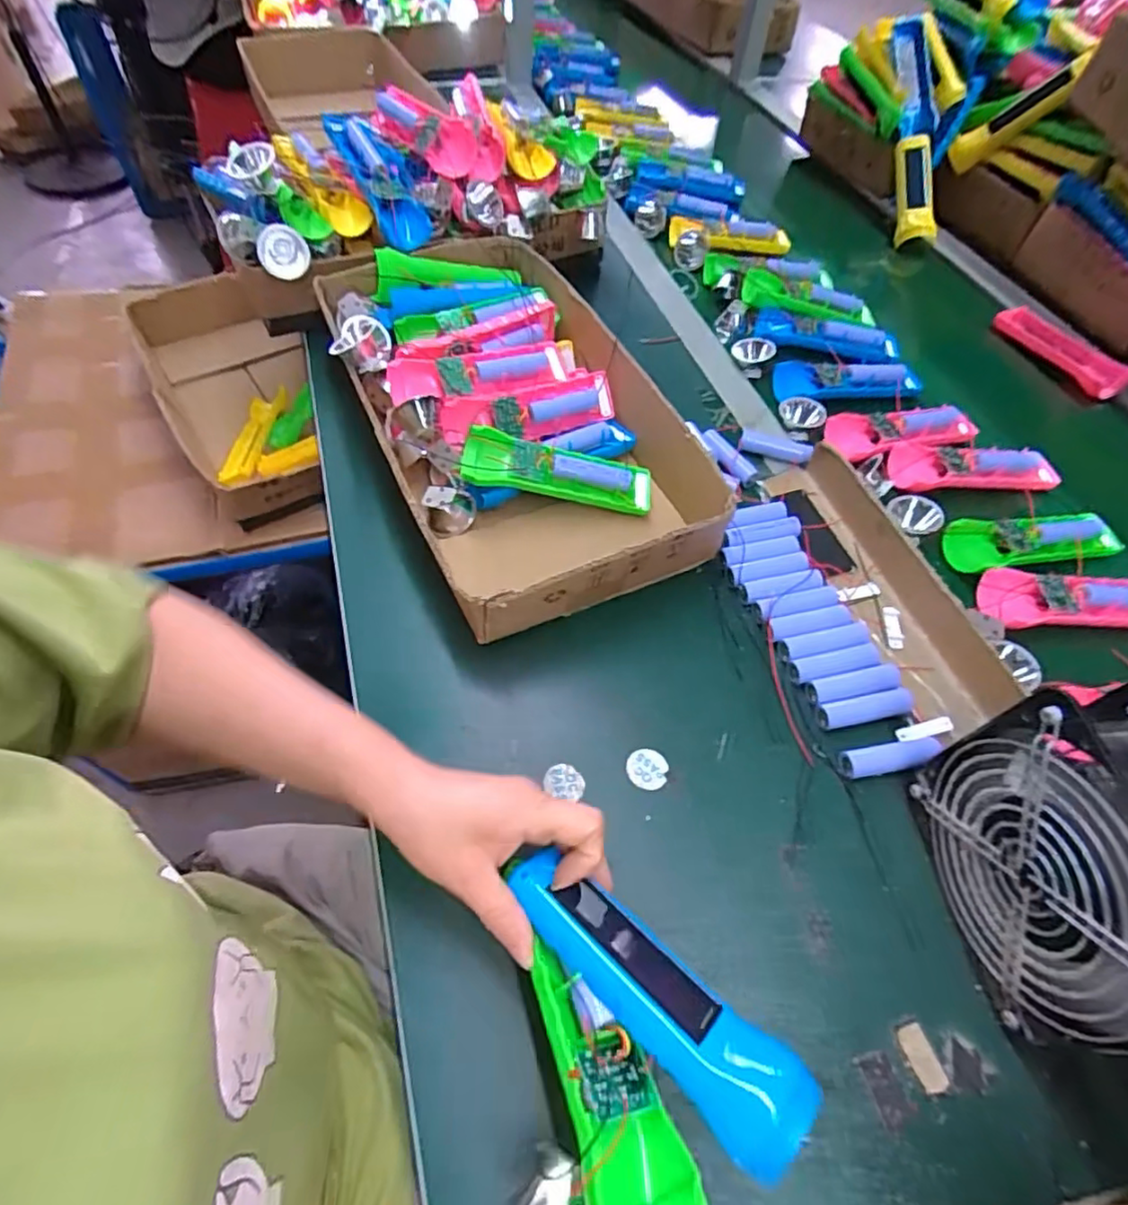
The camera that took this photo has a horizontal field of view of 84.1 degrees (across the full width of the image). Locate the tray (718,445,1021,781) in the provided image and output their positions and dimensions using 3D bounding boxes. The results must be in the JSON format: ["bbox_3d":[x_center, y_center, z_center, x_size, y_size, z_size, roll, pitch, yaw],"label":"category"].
[{"bbox_3d":[0.219,-0.015,0.491,0.165,0.035,0.276,-14,58,-11],"label":"tray"}]

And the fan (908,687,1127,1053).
[{"bbox_3d":[0.262,0.139,0.320,0.066,0.148,0.144,-2,57,-3],"label":"fan"}]

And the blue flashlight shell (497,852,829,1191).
[{"bbox_3d":[0.037,0.177,0.287,0.153,0.024,0.043,34,61,28],"label":"blue flashlight shell"}]

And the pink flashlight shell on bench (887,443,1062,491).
[{"bbox_3d":[0.382,-0.127,0.586,0.161,0.020,0.050,-3,57,-4],"label":"pink flashlight shell on bench"}]

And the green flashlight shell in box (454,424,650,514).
[{"bbox_3d":[-0.003,-0.107,0.518,0.157,0.034,0.046,11,56,-10],"label":"green flashlight shell in box"}]

